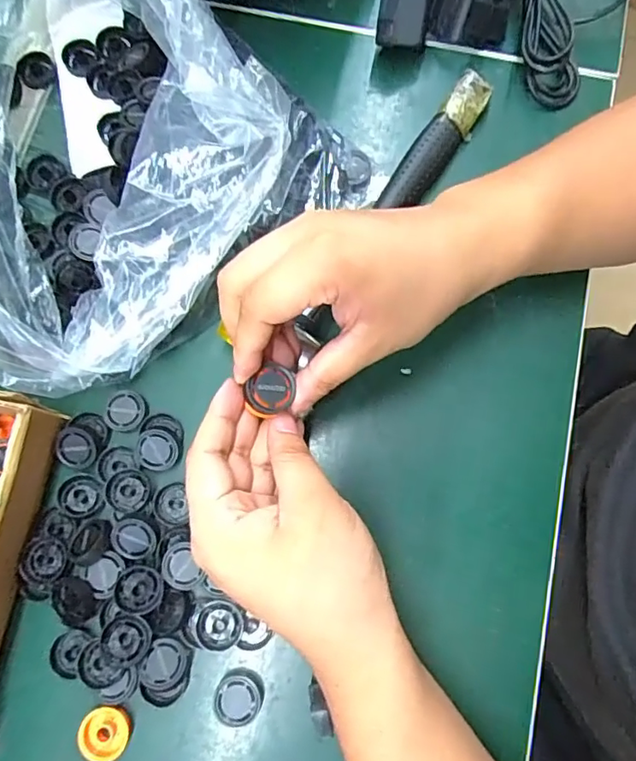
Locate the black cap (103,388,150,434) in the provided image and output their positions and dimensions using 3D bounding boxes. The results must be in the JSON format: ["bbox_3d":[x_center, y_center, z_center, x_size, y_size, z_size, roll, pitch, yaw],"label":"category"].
[{"bbox_3d":[-0.117,0.020,0.333,0.025,0.006,0.026,0,76,2],"label":"black cap"}]

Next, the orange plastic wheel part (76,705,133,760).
[{"bbox_3d":[-0.114,0.189,0.292,0.026,0.007,0.025,13,77,5],"label":"orange plastic wheel part"}]

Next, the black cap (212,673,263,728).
[{"bbox_3d":[-0.043,0.173,0.296,0.026,0.010,0.025,0,76,2],"label":"black cap"}]

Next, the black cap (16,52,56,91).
[{"bbox_3d":[-0.203,-0.222,0.393,0.024,0.009,0.028,-20,77,-3],"label":"black cap"}]

